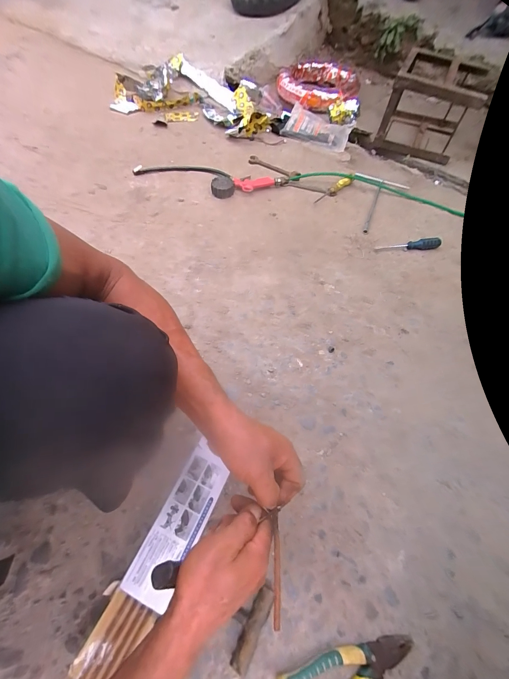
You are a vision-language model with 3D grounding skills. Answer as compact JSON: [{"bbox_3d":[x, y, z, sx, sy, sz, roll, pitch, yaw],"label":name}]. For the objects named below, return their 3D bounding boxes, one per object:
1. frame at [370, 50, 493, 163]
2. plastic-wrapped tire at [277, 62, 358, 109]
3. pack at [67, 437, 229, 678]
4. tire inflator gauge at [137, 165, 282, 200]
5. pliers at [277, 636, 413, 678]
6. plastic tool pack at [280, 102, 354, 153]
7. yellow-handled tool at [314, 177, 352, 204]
[{"bbox_3d":[0.643,-0.864,1.041,0.279,0.221,0.336,20,61,9],"label":"frame"},{"bbox_3d":[0.271,-1.097,1.202,0.342,0.067,0.399,2,60,-1],"label":"plastic-wrapped tire"},{"bbox_3d":[-0.139,0.320,0.422,0.078,0.015,0.309,26,64,16],"label":"pack"},{"bbox_3d":[-0.160,-0.538,0.934,0.511,0.035,0.151,14,61,6],"label":"tire inflator gauge"},{"bbox_3d":[0.131,0.456,0.380,0.193,0.019,0.058,-13,62,-10],"label":"pliers"},{"bbox_3d":[0.242,-0.813,1.082,0.254,0.035,0.147,27,85,13],"label":"plastic tool pack"},{"bbox_3d":[0.262,-0.492,0.927,0.165,0.026,0.029,-38,69,-21],"label":"yellow-handled tool"}]

